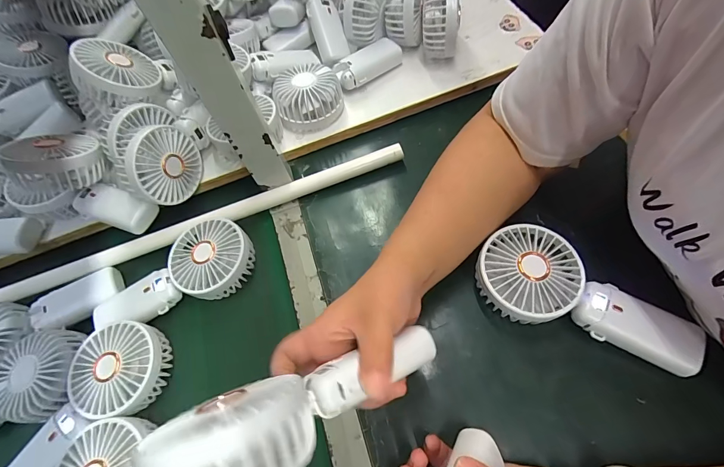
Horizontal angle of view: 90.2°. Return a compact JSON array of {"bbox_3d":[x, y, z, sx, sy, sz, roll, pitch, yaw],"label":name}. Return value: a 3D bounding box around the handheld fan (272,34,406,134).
[{"bbox_3d":[-0.027,-0.201,0.473,0.186,0.049,0.078,-31,62,-8],"label":"handheld fan"}]

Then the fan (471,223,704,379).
[{"bbox_3d":[0.193,0.056,0.324,0.177,0.040,0.088,17,66,18],"label":"fan"}]

